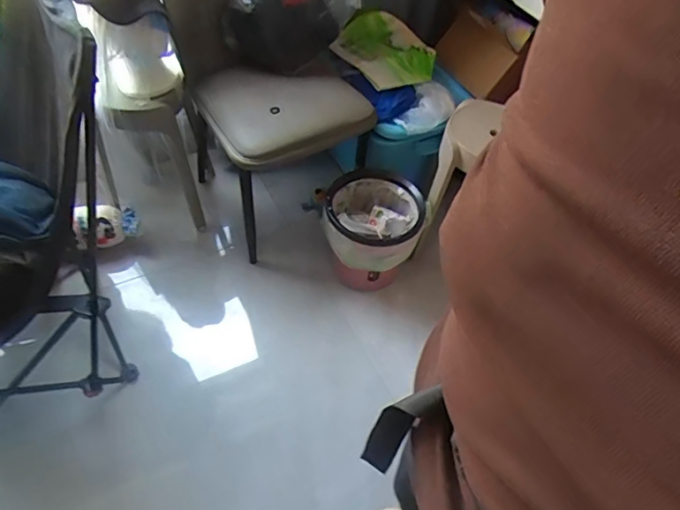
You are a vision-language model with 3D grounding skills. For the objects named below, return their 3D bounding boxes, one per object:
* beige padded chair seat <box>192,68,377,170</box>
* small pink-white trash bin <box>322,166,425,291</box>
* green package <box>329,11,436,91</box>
[{"bbox_3d":[-0.156,-0.412,1.362,0.435,0.101,0.344,-29,60,-25],"label":"beige padded chair seat"},{"bbox_3d":[0.090,-0.062,1.467,0.274,0.273,0.267,1,52,-5],"label":"small pink-white trash bin"},{"bbox_3d":[0.144,-0.634,1.562,0.310,0.082,0.276,-27,60,-24],"label":"green package"}]

